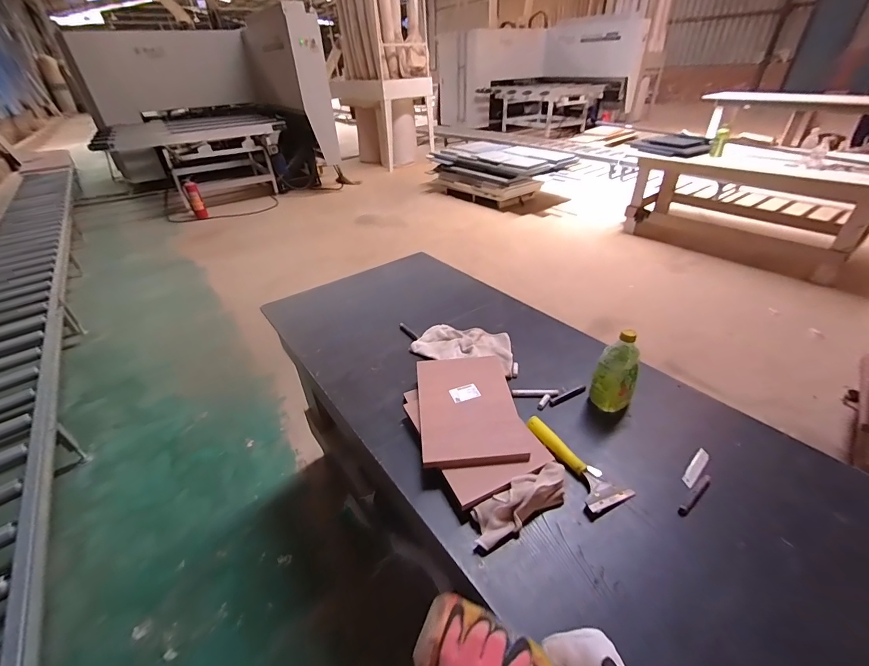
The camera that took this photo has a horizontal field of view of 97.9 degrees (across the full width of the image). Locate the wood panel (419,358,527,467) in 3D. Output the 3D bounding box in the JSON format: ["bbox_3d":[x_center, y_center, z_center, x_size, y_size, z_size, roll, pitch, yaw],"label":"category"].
[{"bbox_3d":[0.069,0.147,0.809,0.199,0.024,0.297,1,35,-7],"label":"wood panel"}]

